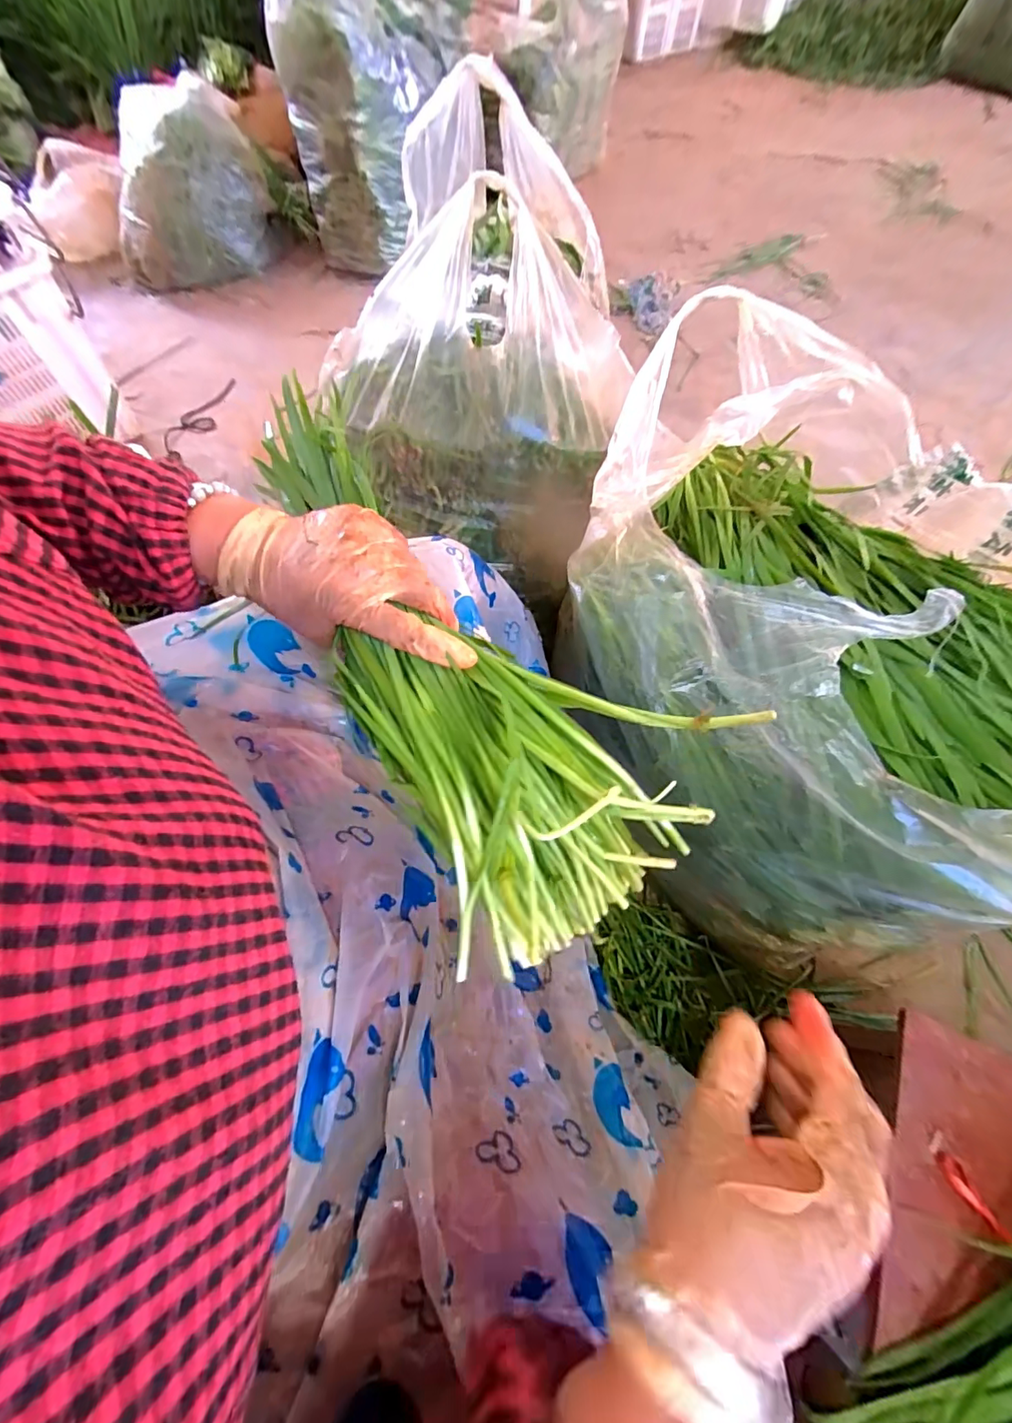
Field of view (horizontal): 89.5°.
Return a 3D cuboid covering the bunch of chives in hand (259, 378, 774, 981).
[{"bbox_3d":[-0.047,-0.074,0.330,0.164,0.083,0.433,-28,71,-20],"label":"bunch of chives in hand"}]

